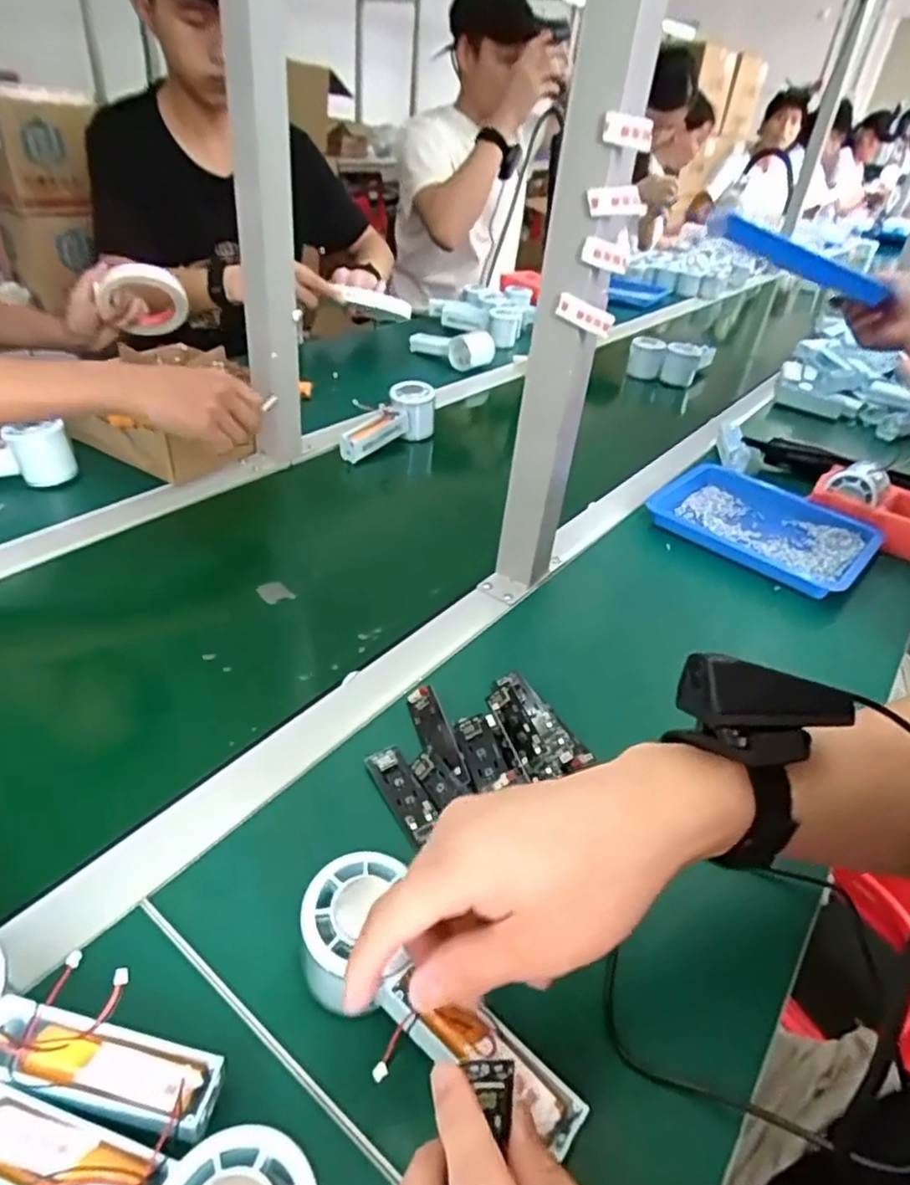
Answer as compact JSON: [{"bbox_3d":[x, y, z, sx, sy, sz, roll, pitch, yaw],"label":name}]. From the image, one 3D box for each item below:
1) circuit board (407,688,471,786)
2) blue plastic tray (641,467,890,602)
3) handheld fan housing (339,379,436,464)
[{"bbox_3d":[-0.013,0.097,0.466,0.020,0.010,0.087,-7,38,-19],"label":"circuit board"},{"bbox_3d":[0.349,-0.078,0.760,0.219,0.029,0.166,33,43,32],"label":"blue plastic tray"},{"bbox_3d":[-0.086,-0.209,0.854,0.048,0.064,0.147,31,58,30],"label":"handheld fan housing"}]

